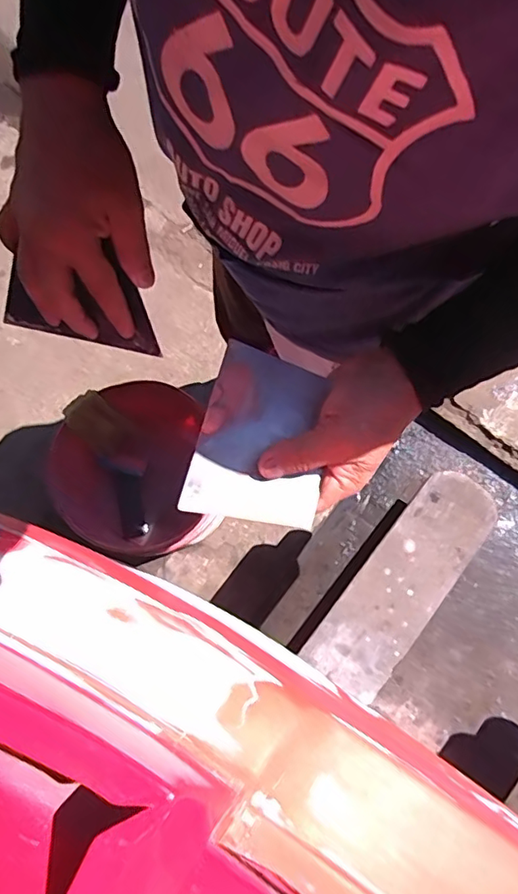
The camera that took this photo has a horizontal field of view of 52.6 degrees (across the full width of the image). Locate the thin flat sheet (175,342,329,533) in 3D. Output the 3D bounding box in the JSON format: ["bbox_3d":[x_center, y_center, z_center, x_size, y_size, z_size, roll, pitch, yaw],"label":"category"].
[{"bbox_3d":[0.004,-0.005,0.358,0.085,0.006,0.116,17,80,-1],"label":"thin flat sheet"}]

